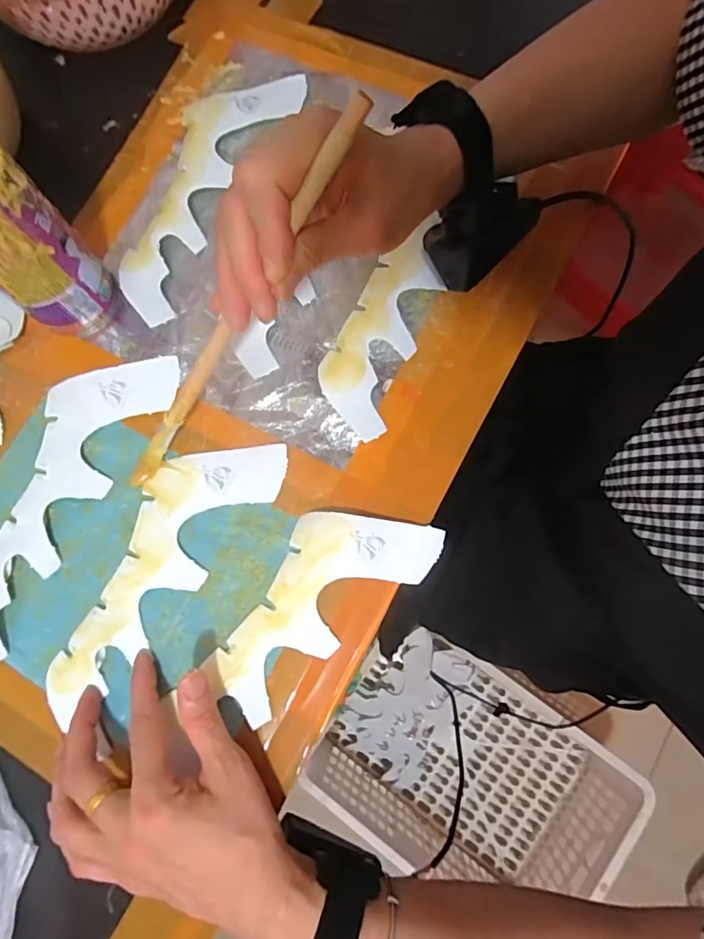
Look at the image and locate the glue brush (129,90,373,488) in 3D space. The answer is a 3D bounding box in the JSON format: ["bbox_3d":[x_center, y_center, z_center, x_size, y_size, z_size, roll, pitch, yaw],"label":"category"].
[{"bbox_3d":[-0.071,-0.070,0.271,0.015,0.014,0.261,53,127,10],"label":"glue brush"}]

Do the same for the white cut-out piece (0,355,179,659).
[{"bbox_3d":[-0.205,0.011,0.343,0.071,0.008,0.226,29,81,8],"label":"white cut-out piece"}]

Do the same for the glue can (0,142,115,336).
[{"bbox_3d":[-0.213,-0.146,0.320,0.064,0.115,0.062,-1,76,4],"label":"glue can"}]

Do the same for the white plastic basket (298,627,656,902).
[{"bbox_3d":[0.182,0.494,0.833,0.425,0.198,0.269,30,80,10],"label":"white plastic basket"}]

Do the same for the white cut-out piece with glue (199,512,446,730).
[{"bbox_3d":[-0.024,0.077,0.320,0.162,0.013,0.074,-40,86,-5],"label":"white cut-out piece with glue"}]

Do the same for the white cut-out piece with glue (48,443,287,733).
[{"bbox_3d":[-0.132,0.056,0.332,0.072,0.006,0.209,39,83,10],"label":"white cut-out piece with glue"}]

